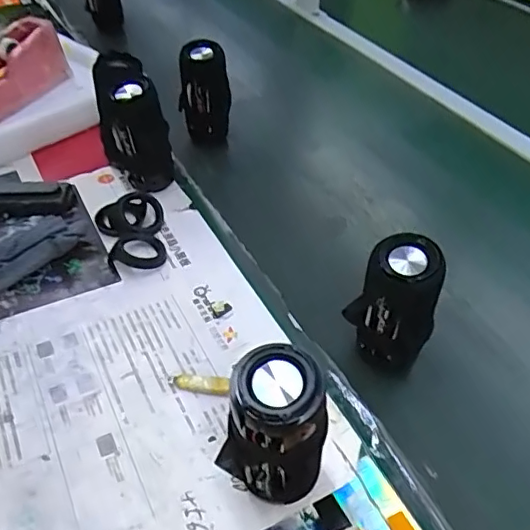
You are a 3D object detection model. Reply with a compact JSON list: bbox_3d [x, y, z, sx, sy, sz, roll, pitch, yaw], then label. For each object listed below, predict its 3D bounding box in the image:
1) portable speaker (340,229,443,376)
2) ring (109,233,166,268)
[{"bbox_3d":[0.119,0.045,0.528,0.056,0.146,0.055,-19,46,-21],"label":"portable speaker"},{"bbox_3d":[-0.148,-0.018,0.661,0.064,0.009,0.064,1,42,-1],"label":"ring"}]

